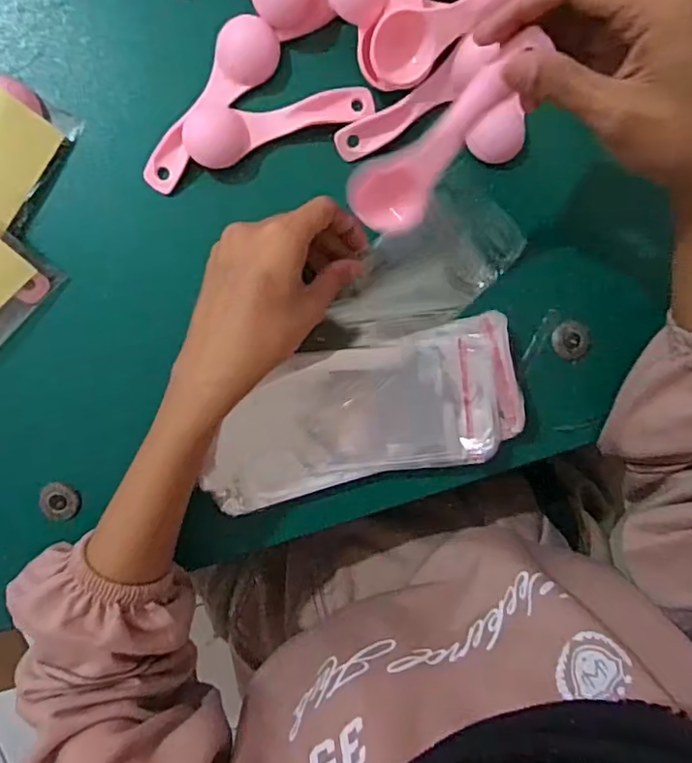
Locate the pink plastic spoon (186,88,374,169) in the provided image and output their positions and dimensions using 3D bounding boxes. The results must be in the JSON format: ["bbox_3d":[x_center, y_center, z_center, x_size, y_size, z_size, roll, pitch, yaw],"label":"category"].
[{"bbox_3d":[-0.038,-0.152,0.338,0.111,0.014,0.032,-11,98,-2],"label":"pink plastic spoon"}]

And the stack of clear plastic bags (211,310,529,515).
[{"bbox_3d":[0.009,0.021,0.353,0.192,0.021,0.082,-13,98,-2],"label":"stack of clear plastic bags"}]

